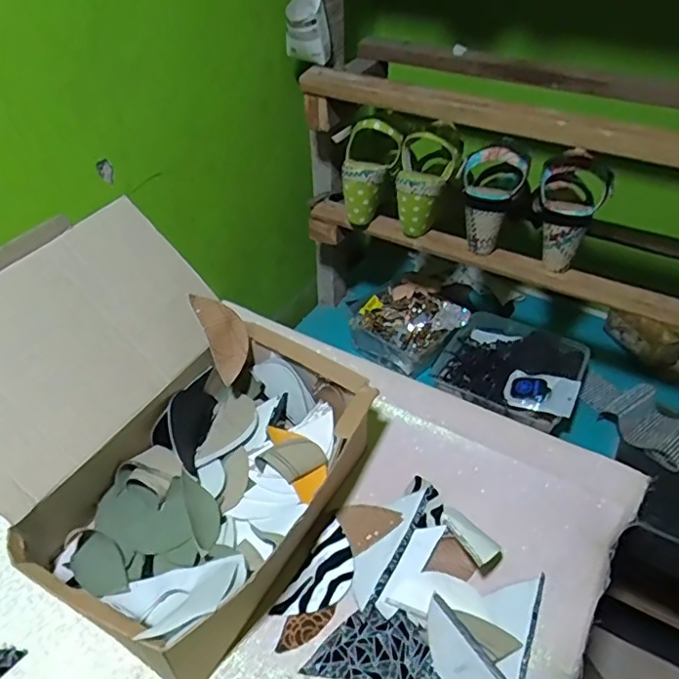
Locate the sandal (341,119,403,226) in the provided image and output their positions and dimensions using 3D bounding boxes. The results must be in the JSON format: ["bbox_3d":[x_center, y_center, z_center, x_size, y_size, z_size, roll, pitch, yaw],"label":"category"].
[{"bbox_3d":[0.027,-0.235,0.802,0.090,0.145,0.059,22,24,19],"label":"sandal"}]

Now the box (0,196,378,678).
[{"bbox_3d":[-0.183,0.072,0.571,0.346,0.228,0.329,25,49,25],"label":"box"}]

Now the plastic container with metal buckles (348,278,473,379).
[{"bbox_3d":[0.111,-0.031,0.977,0.150,0.068,0.183,-33,51,-32],"label":"plastic container with metal buckles"}]

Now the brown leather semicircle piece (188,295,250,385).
[{"bbox_3d":[-0.134,-0.006,0.675,0.048,0.107,0.006,-26,8,-33],"label":"brown leather semicircle piece"}]

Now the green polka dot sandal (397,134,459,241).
[{"bbox_3d":[0.120,-0.212,0.784,0.080,0.129,0.073,7,42,7],"label":"green polka dot sandal"}]

